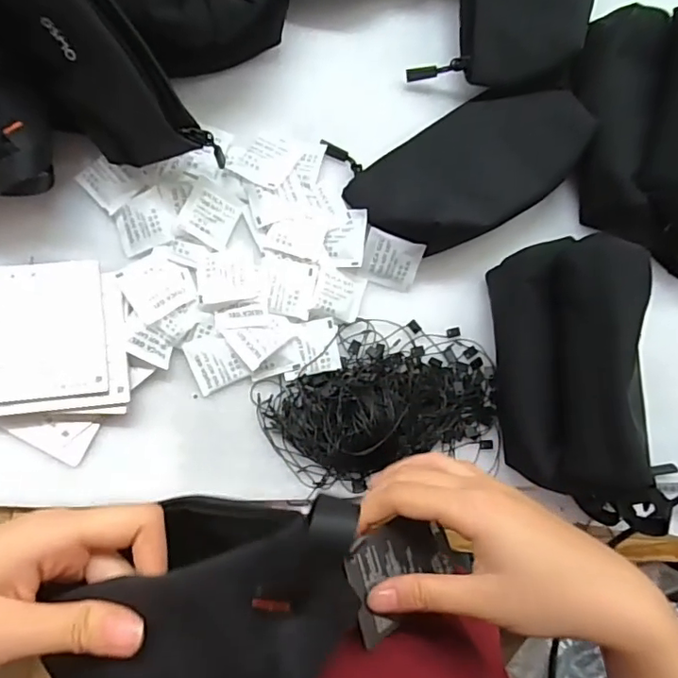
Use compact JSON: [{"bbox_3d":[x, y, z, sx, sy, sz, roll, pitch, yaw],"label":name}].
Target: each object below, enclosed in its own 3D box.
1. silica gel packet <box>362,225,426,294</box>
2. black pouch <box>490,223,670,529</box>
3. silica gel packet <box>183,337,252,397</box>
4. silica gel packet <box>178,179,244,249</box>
[{"bbox_3d":[0.039,-0.059,0.402,0.042,0.004,0.039,19,119,-2],"label":"silica gel packet"},{"bbox_3d":[0.161,0.025,0.372,0.081,0.083,0.184,-2,88,-7],"label":"black pouch"},{"bbox_3d":[-0.091,0.017,0.391,0.036,0.006,0.040,-26,91,-7],"label":"silica gel packet"},{"bbox_3d":[-0.094,-0.091,0.388,0.035,0.009,0.039,26,85,-5],"label":"silica gel packet"}]

